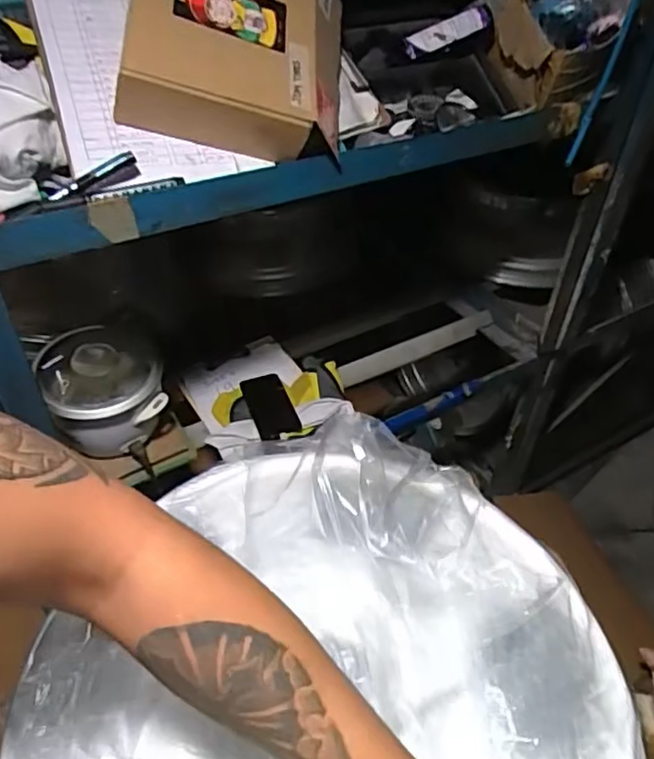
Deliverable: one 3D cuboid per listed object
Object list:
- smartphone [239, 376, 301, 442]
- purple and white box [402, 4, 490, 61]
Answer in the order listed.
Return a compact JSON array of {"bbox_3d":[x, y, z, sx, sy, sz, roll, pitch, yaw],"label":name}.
[{"bbox_3d":[-0.109,0.049,1.171,0.078,0.008,0.152,-20,51,-11],"label":"smartphone"},{"bbox_3d":[0.176,-0.524,0.937,0.134,0.028,0.031,-24,46,0],"label":"purple and white box"}]

